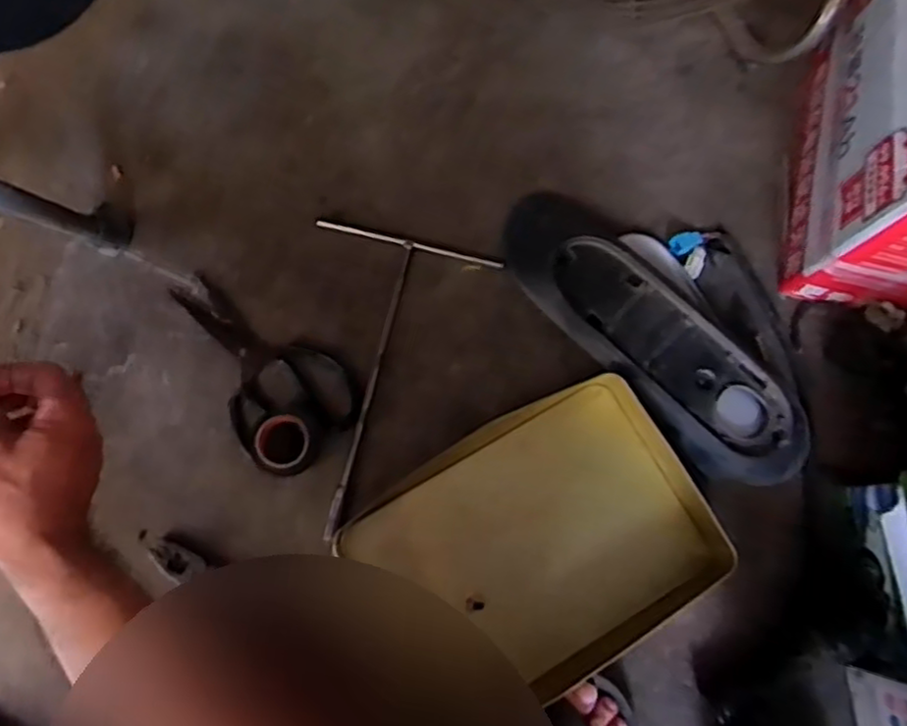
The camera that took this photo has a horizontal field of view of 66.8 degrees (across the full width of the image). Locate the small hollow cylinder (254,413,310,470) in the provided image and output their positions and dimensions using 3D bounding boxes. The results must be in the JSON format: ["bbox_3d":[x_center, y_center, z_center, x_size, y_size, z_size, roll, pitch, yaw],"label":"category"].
[{"bbox_3d":[-0.159,0.073,0.642,0.049,0.020,0.048,0,76,-2],"label":"small hollow cylinder"}]

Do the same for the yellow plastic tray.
[{"bbox_3d":[0.079,0.162,0.616,0.309,0.046,0.231,-34,79,-9],"label":"yellow plastic tray"}]

